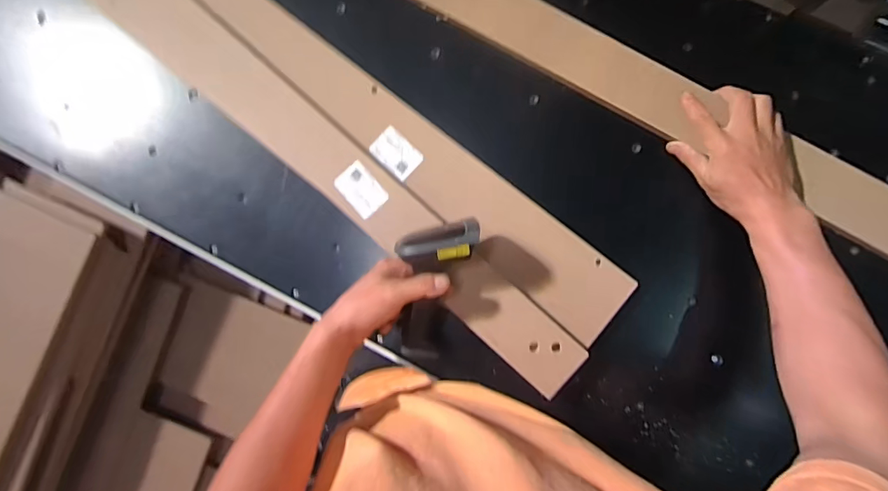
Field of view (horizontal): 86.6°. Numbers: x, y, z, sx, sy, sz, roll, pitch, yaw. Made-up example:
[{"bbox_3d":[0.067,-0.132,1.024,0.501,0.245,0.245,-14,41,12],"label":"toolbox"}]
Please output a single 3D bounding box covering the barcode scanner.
[{"bbox_3d":[-0.015,0.044,0.529,0.084,0.061,0.160,11,113,5],"label":"barcode scanner"}]

